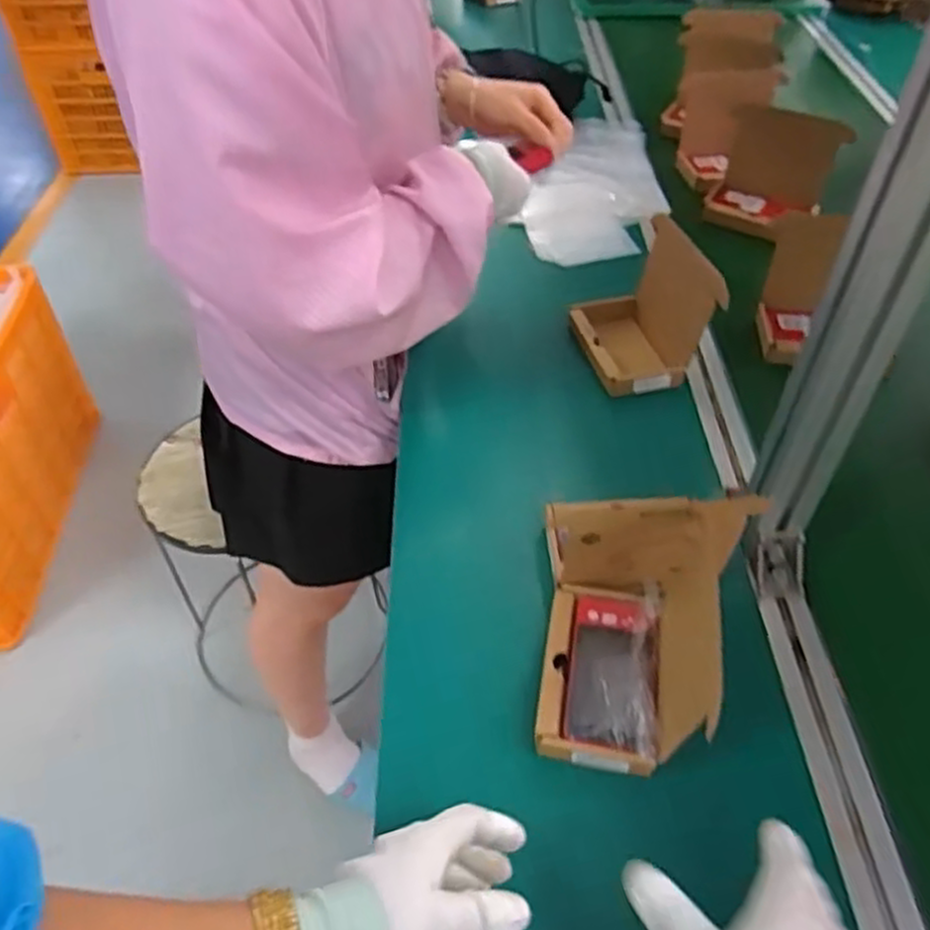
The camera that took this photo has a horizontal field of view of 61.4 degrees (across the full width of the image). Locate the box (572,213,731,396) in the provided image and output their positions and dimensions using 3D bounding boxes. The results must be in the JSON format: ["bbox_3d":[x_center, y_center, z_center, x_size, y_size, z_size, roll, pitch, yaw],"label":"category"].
[{"bbox_3d":[0.181,-0.171,0.831,0.118,0.102,0.154,-10,49,-8],"label":"box"}]

